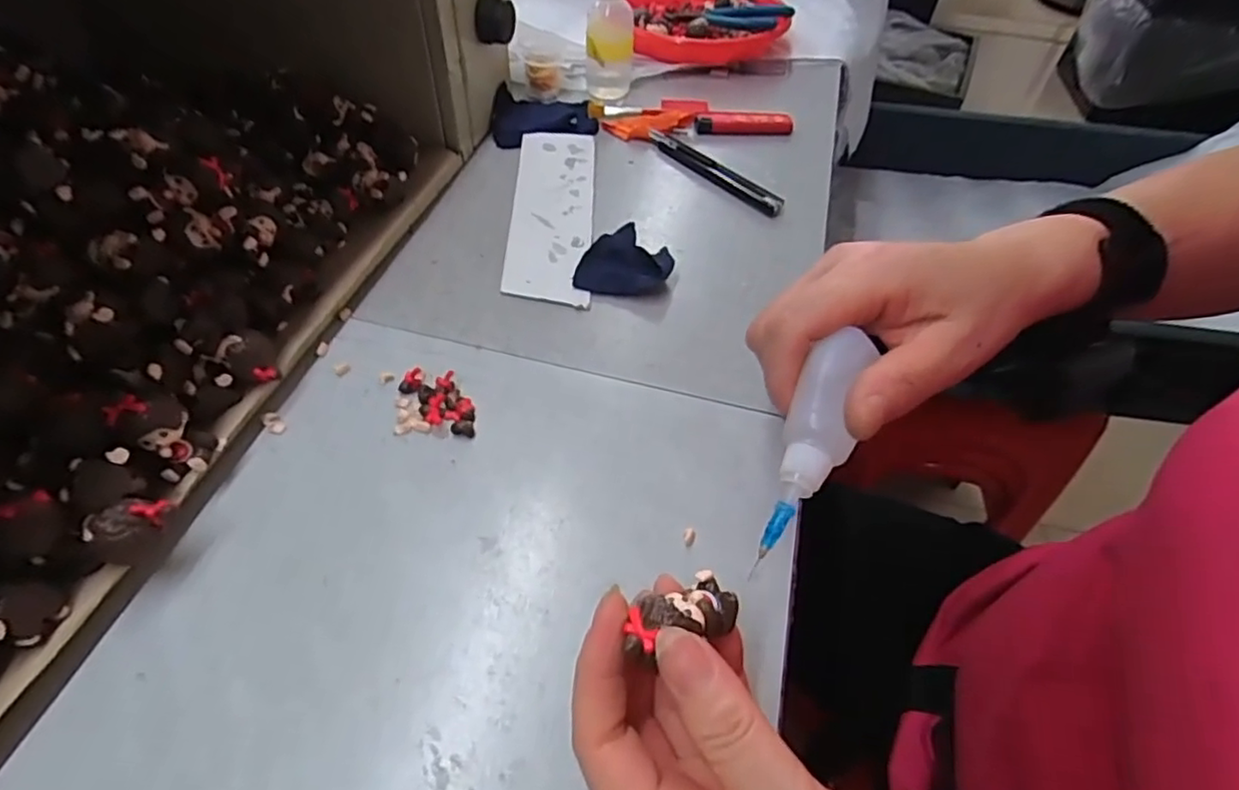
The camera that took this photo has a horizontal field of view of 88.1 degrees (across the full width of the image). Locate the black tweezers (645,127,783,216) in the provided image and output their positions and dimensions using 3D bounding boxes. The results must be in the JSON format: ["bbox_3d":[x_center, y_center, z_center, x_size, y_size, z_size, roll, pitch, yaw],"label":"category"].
[{"bbox_3d":[0.068,-0.170,0.481,0.019,0.009,0.132,-33,60,-27],"label":"black tweezers"}]

